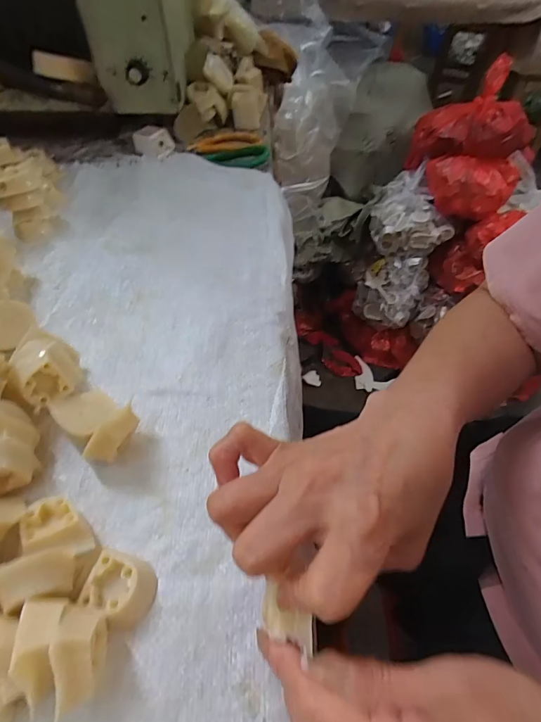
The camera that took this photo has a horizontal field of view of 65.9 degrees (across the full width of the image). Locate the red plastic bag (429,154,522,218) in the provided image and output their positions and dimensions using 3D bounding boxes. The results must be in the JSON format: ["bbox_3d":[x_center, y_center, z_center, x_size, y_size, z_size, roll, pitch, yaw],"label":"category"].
[{"bbox_3d":[0.513,-0.449,1.078,0.220,0.109,0.132,15,52,11],"label":"red plastic bag"}]

